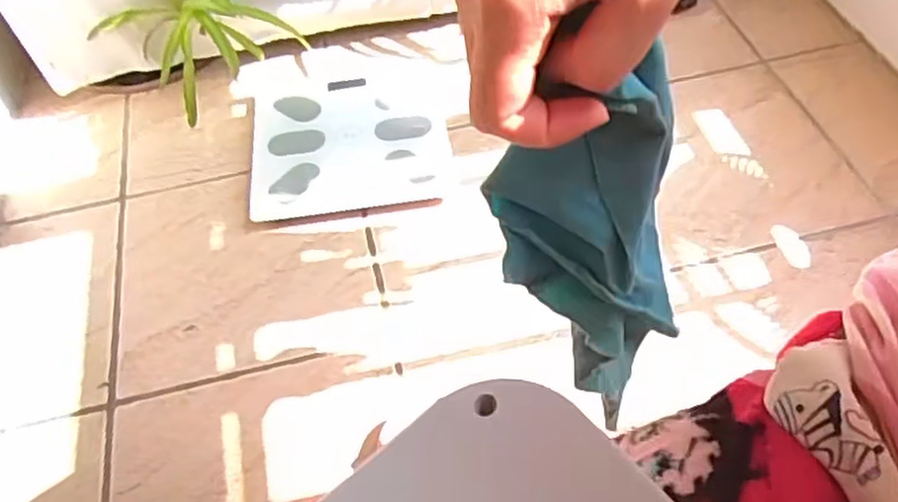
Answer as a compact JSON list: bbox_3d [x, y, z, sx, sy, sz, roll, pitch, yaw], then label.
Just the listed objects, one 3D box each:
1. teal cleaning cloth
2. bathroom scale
[{"bbox_3d":[0.063,0.002,0.317,0.074,0.168,0.036,-15,36,-8],"label":"teal cleaning cloth"},{"bbox_3d":[-0.135,-0.164,0.970,0.258,0.022,0.280,-8,52,-2],"label":"bathroom scale"}]

